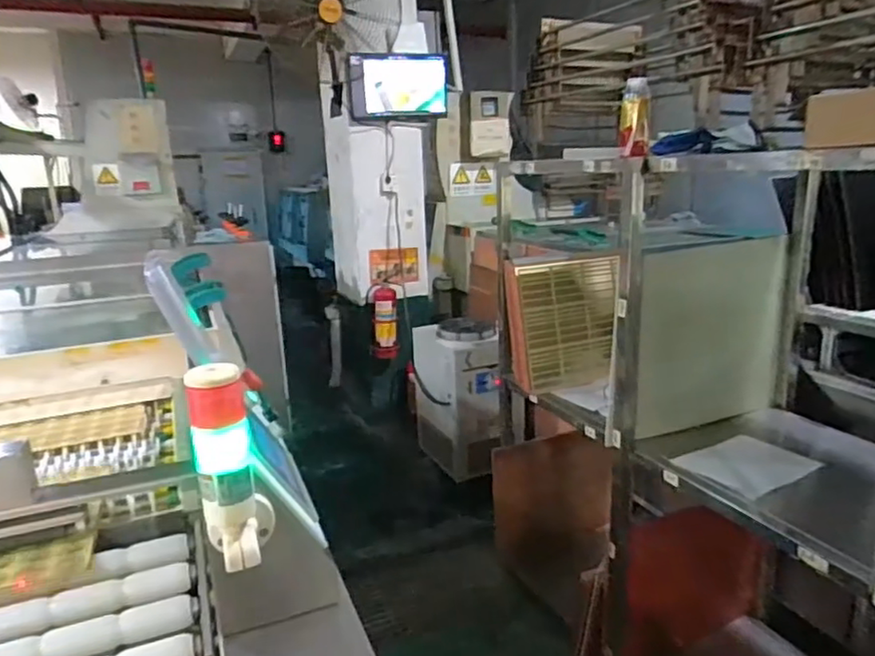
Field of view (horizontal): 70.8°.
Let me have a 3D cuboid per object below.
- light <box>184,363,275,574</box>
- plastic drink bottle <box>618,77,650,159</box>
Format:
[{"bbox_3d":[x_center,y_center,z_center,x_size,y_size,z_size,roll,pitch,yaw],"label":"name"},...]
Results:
[{"bbox_3d":[-0.204,0.133,0.613,0.051,0.200,0.079,-3,14,-5],"label":"light"},{"bbox_3d":[0.477,-0.509,1.492,0.071,0.174,0.066,2,15,14],"label":"plastic drink bottle"}]

